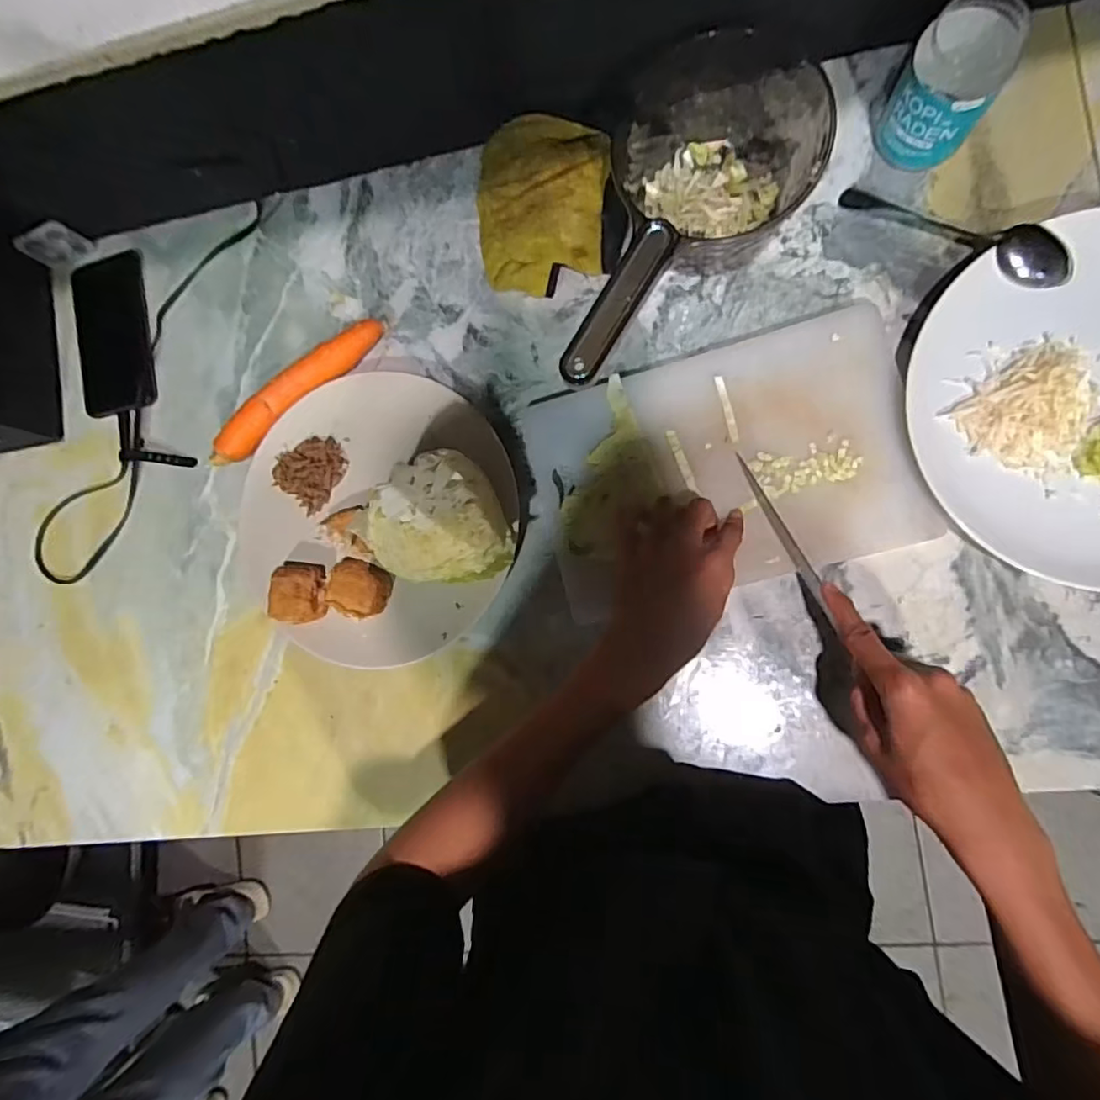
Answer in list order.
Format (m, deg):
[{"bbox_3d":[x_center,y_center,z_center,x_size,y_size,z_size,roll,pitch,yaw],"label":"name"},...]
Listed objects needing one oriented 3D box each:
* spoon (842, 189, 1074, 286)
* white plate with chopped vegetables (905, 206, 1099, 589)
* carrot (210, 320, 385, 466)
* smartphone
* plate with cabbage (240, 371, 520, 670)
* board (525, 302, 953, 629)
[{"bbox_3d":[0.307,-0.244,0.443,0.170,0.025,0.031,30,93,10],"label":"spoon"},{"bbox_3d":[0.395,-0.105,0.416,0.249,0.035,0.255,0,88,10],"label":"white plate with chopped vegetables"},{"bbox_3d":[-0.227,-0.143,0.528,0.187,0.028,0.034,-40,82,6],"label":"carrot"},{"bbox_3d":[-0.426,-0.209,0.569,0.079,0.008,0.151,-10,86,9],"label":"smartphone"},{"bbox_3d":[-0.163,-0.027,0.485,0.231,0.081,0.244,0,88,10],"label":"plate with cabbage"},{"bbox_3d":[0.136,-0.066,0.473,0.286,0.014,0.187,-15,85,9],"label":"board"}]

